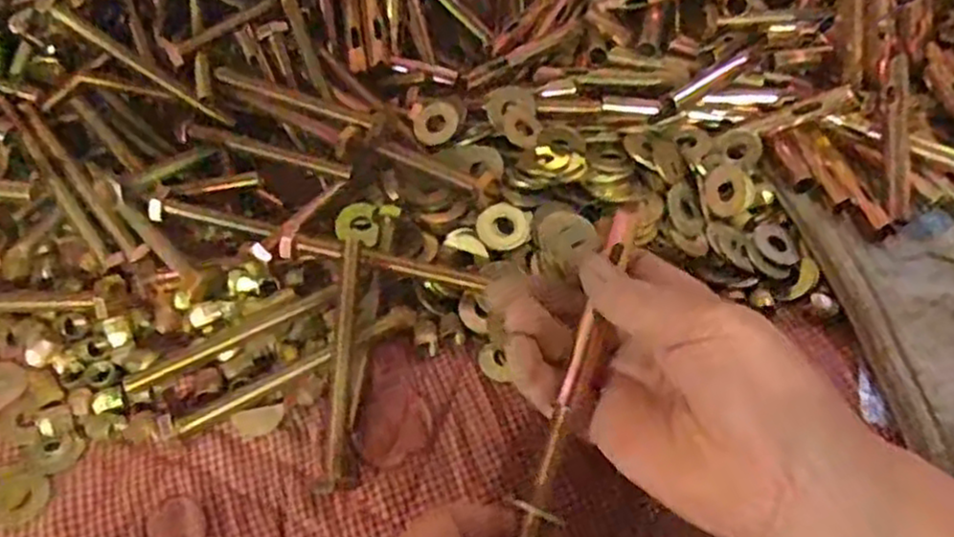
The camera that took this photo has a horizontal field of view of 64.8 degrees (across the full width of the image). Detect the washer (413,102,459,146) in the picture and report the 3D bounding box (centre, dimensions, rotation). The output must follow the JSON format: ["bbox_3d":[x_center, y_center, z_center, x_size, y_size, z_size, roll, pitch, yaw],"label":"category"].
[{"bbox_3d":[-0.021,-0.076,0.394,0.024,0.004,0.023,-2,82,16],"label":"washer"}]

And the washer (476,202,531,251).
[{"bbox_3d":[0.012,-0.019,0.349,0.023,0.006,0.022,-1,58,1],"label":"washer"}]

